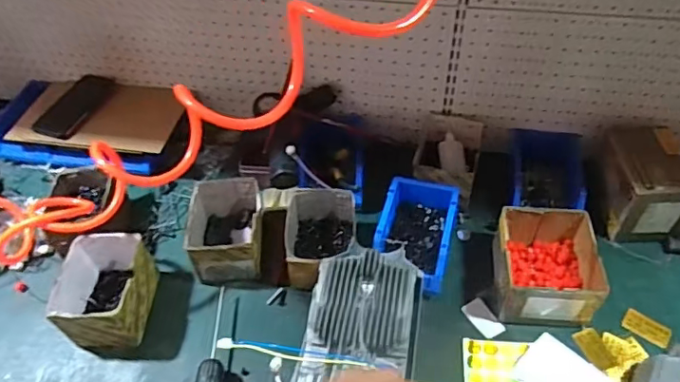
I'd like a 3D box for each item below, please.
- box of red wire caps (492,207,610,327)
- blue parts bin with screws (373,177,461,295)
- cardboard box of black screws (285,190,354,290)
[{"bbox_3d":[0.315,0.113,0.836,0.135,0.098,0.162,2,48,4],"label":"box of red wire caps"},{"bbox_3d":[0.125,0.070,0.895,0.118,0.065,0.181,11,50,12],"label":"blue parts bin with screws"},{"bbox_3d":[-0.030,0.077,0.889,0.109,0.085,0.156,0,48,3],"label":"cardboard box of black screws"}]

